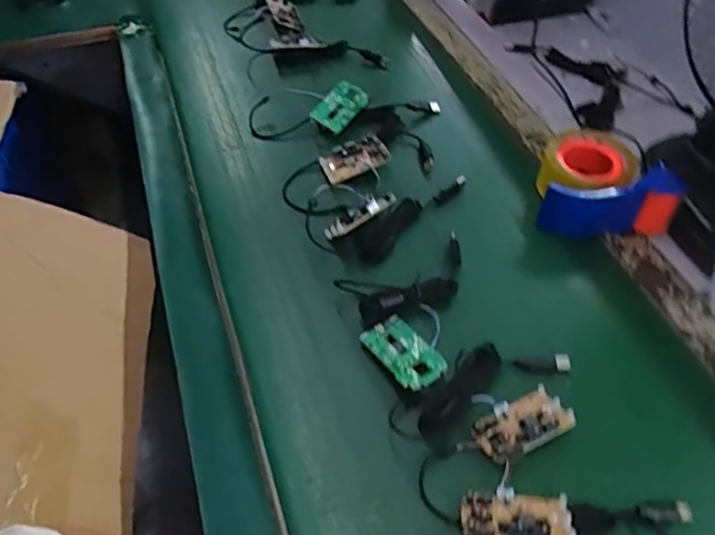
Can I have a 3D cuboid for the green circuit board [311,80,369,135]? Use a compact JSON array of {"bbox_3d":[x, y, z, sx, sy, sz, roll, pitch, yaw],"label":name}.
[{"bbox_3d":[-0.021,-0.208,0.784,0.045,0.010,0.081,40,61,-3],"label":"green circuit board"}]

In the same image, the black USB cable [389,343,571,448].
[{"bbox_3d":[0.107,0.099,0.527,0.173,0.025,0.048,-23,53,-20],"label":"black USB cable"}]

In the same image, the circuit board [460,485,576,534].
[{"bbox_3d":[0.118,0.187,0.451,0.079,0.012,0.047,1,25,0],"label":"circuit board"}]

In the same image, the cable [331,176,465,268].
[{"bbox_3d":[0.058,-0.053,0.671,0.179,0.022,0.040,-31,56,-25],"label":"cable"}]

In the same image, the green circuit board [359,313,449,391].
[{"bbox_3d":[0.043,0.078,0.550,0.049,0.018,0.077,-24,53,-21],"label":"green circuit board"}]

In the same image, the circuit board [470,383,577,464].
[{"bbox_3d":[0.138,0.128,0.504,0.080,0.015,0.046,-20,52,-18],"label":"circuit board"}]

